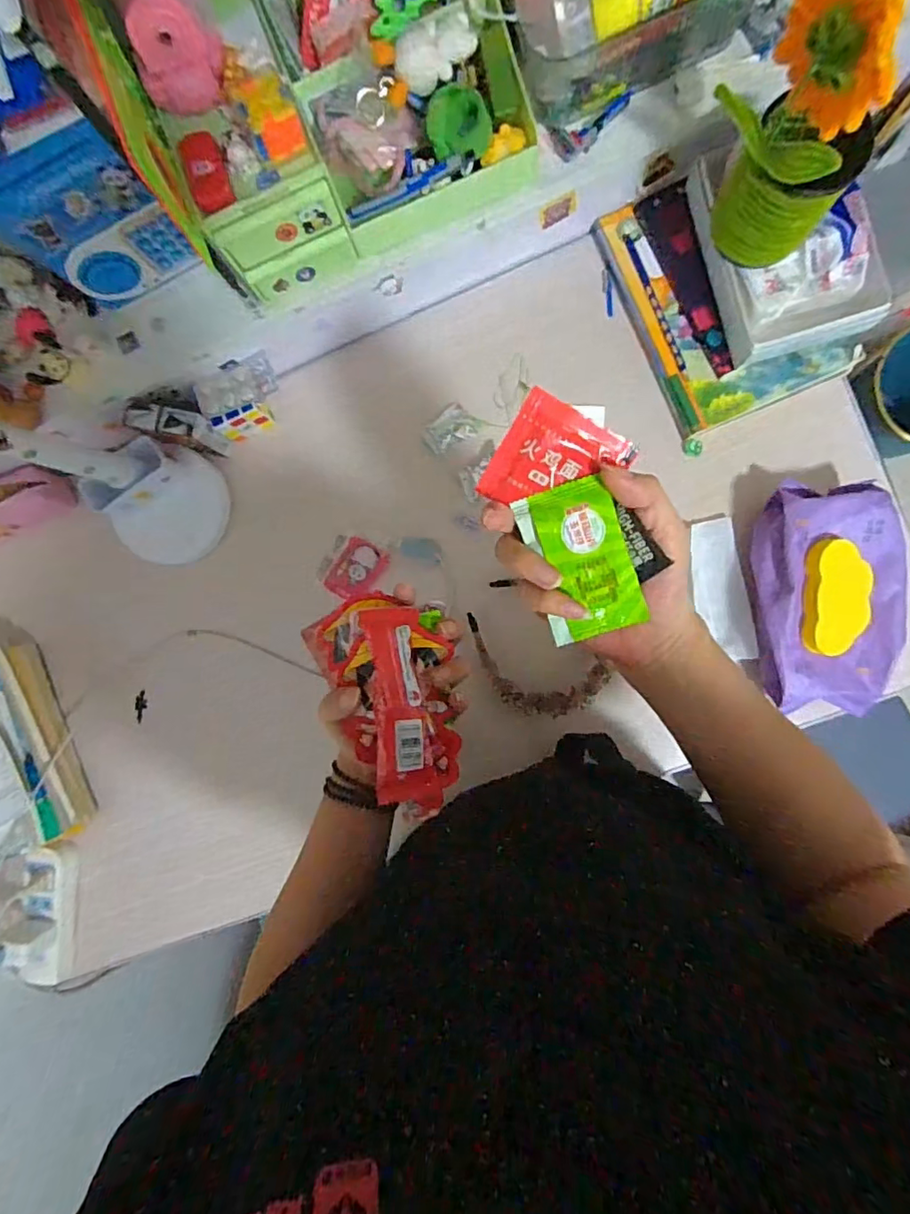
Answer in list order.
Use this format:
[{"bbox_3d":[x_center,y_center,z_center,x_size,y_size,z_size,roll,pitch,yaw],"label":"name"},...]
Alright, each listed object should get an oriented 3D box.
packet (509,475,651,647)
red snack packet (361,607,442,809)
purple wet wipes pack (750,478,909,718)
[{"bbox_3d":[0.070,-0.025,0.301,0.051,0.018,0.083,-18,89,5],"label":"packet"},{"bbox_3d":[-0.036,0.060,0.348,0.032,0.015,0.118,-8,83,6],"label":"red snack packet"},{"bbox_3d":[0.378,-0.008,0.550,0.128,0.052,0.223,-2,91,5],"label":"purple wet wipes pack"}]

